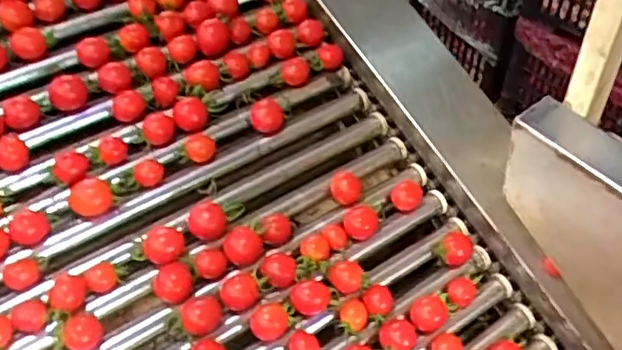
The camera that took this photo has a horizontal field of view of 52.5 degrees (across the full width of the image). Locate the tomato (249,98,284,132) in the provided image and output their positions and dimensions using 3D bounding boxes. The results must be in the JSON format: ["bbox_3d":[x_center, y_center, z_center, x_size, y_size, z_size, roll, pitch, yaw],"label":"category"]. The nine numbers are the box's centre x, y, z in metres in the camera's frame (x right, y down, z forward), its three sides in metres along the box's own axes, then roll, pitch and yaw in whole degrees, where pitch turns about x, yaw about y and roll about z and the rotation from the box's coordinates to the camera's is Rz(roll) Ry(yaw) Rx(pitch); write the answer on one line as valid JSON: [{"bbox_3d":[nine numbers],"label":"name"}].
[{"bbox_3d":[-0.040,-0.057,0.567,0.030,0.027,0.024,1,50,-3],"label":"tomato"}]

